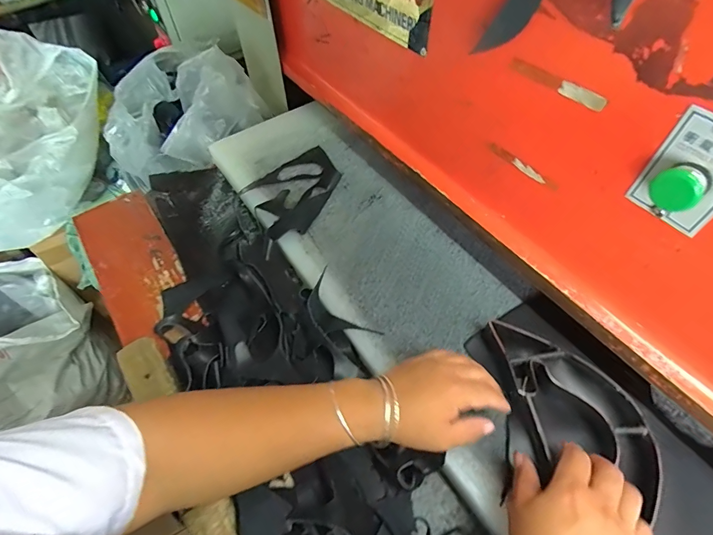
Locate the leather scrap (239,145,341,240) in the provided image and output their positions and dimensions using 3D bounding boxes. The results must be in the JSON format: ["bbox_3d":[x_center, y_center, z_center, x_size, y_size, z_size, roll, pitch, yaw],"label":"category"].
[{"bbox_3d":[-0.091,-0.123,0.636,0.174,0.011,0.139,-38,64,-23],"label":"leather scrap"}]

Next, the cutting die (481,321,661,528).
[{"bbox_3d":[0.229,0.145,0.420,0.118,0.031,0.207,-9,55,-4],"label":"cutting die"}]

